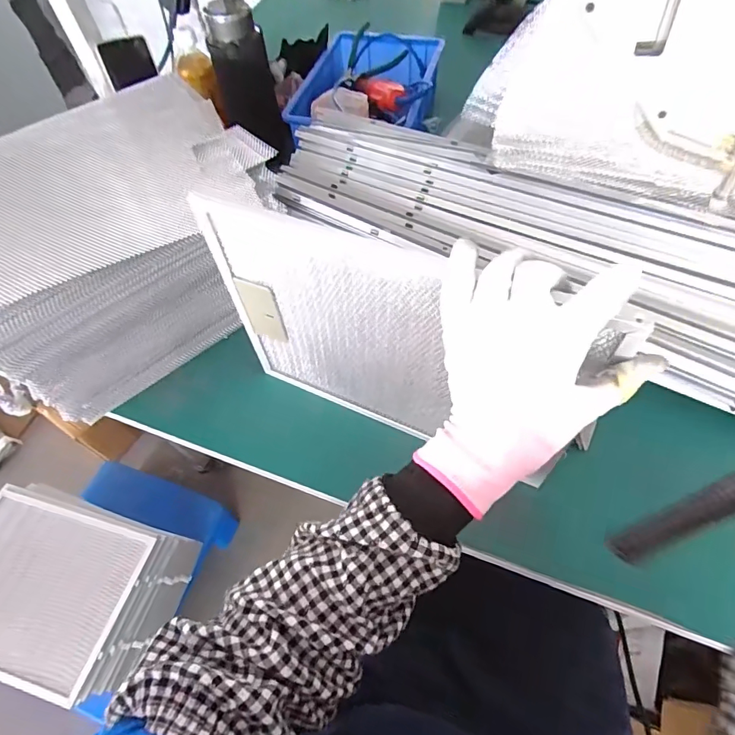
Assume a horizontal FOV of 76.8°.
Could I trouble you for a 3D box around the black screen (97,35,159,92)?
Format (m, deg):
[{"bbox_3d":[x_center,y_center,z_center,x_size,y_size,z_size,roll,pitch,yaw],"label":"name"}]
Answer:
[{"bbox_3d":[-0.377,-0.486,0.736,0.019,0.058,0.142,4,42,6],"label":"black screen"}]

